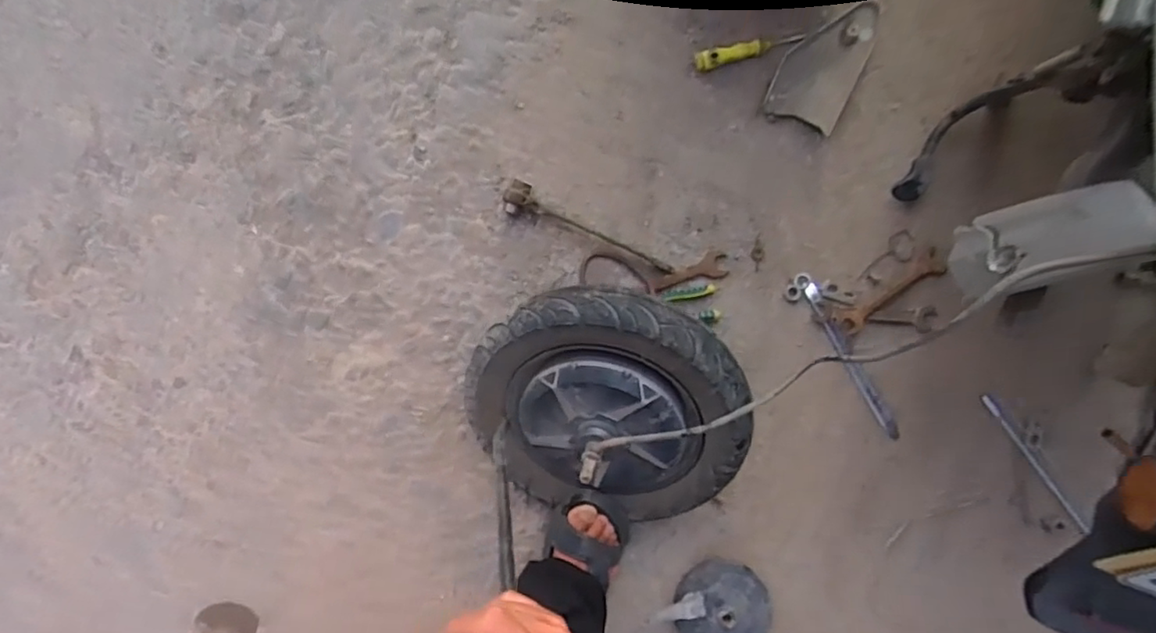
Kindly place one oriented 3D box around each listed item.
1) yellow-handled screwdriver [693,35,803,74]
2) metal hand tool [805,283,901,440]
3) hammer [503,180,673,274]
[{"bbox_3d":[0.258,-0.406,0.949,0.164,0.024,0.028,-16,91,1],"label":"yellow-handled screwdriver"},{"bbox_3d":[0.428,0.073,0.976,0.027,0.014,0.276,-31,91,2],"label":"metal hand tool"},{"bbox_3d":[0.014,-0.128,0.972,0.288,0.038,0.050,27,92,0],"label":"hammer"}]

